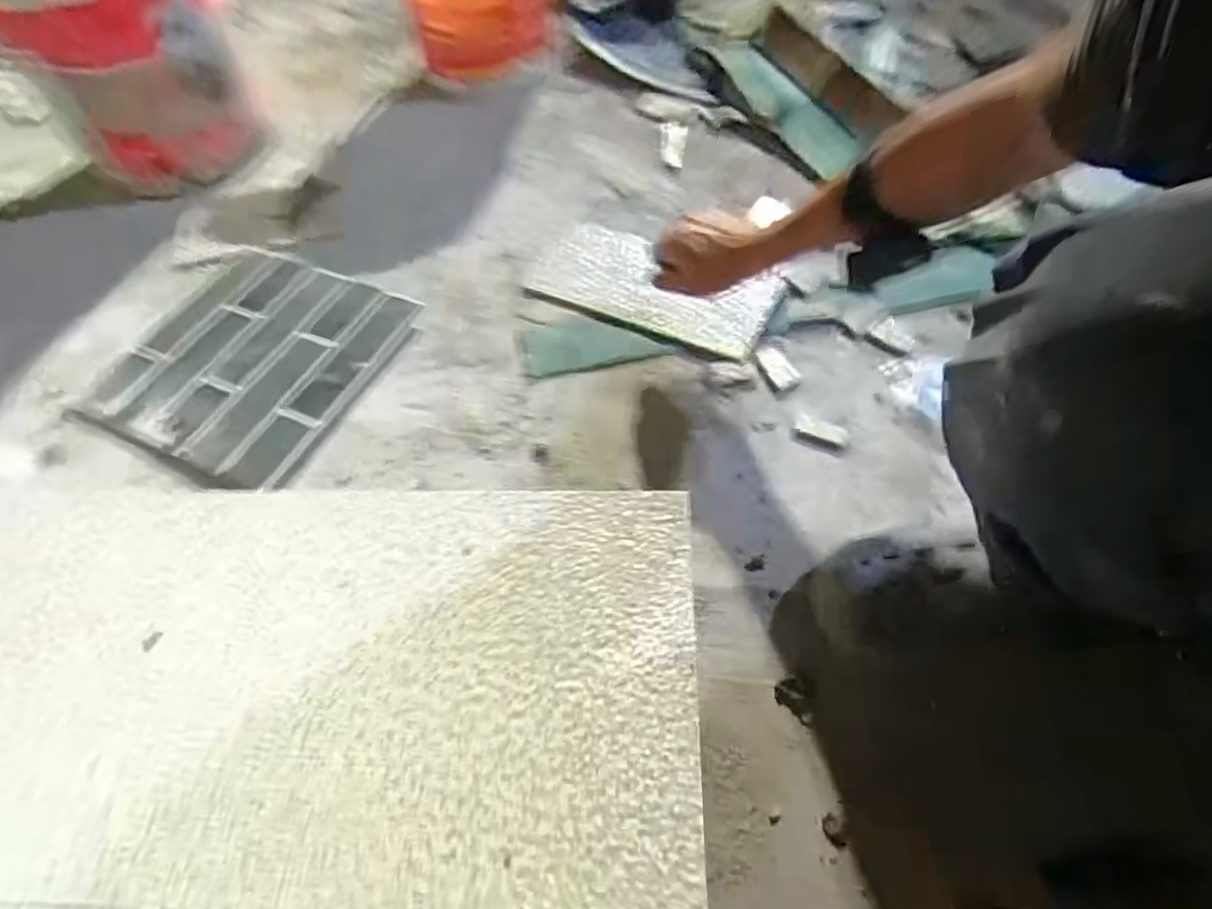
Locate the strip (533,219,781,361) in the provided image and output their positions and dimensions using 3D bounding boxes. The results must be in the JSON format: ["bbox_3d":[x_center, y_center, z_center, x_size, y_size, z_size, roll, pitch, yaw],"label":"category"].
[{"bbox_3d":[0.055,-0.210,0.786,0.292,0.015,0.126,23,65,17],"label":"strip"}]

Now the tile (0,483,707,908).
[{"bbox_3d":[-0.235,0.153,0.469,0.590,0.010,0.296,0,54,4],"label":"tile"}]

